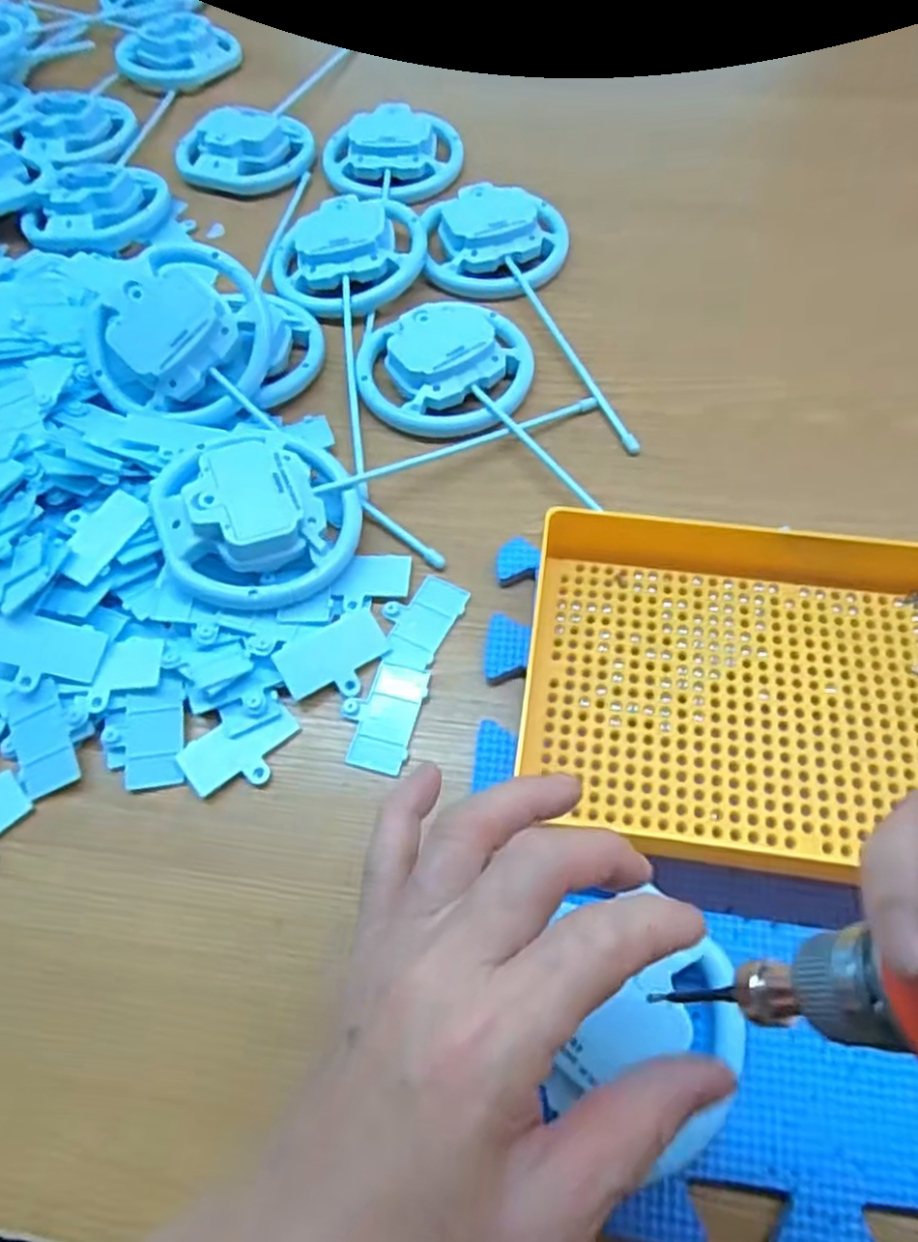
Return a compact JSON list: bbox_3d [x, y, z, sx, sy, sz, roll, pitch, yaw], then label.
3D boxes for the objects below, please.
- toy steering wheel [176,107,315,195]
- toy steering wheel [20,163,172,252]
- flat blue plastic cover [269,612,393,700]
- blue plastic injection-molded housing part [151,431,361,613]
[{"bbox_3d":[-0.162,-0.354,0.563,0.098,0.033,0.077,-6,61,-1],"label":"toy steering wheel"},{"bbox_3d":[-0.263,-0.301,0.535,0.090,0.028,0.084,4,61,5],"label":"toy steering wheel"},{"bbox_3d":[-0.058,0.018,0.354,0.052,0.004,0.034,-26,69,-22],"label":"flat blue plastic cover"},{"bbox_3d":[-0.101,-0.056,0.376,0.093,0.041,0.104,-21,60,-9],"label":"blue plastic injection-molded housing part"}]

